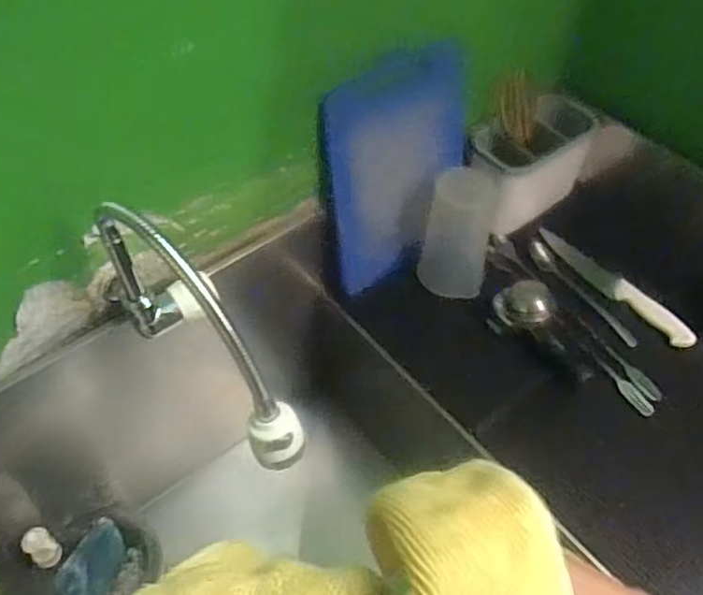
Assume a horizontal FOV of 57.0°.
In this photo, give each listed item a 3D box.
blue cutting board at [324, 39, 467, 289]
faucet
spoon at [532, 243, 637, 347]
[{"bbox_3d":[0.068,-0.165,0.840,0.216,0.293,0.012,-28,44,-25],"label":"blue cutting board"},{"bbox_3d":[-0.127,0.030,0.561,0.211,0.199,0.043,37,59,25],"label":"faucet"},{"bbox_3d":[0.319,-0.007,0.915,0.035,0.015,0.202,-24,56,-19],"label":"spoon"}]

